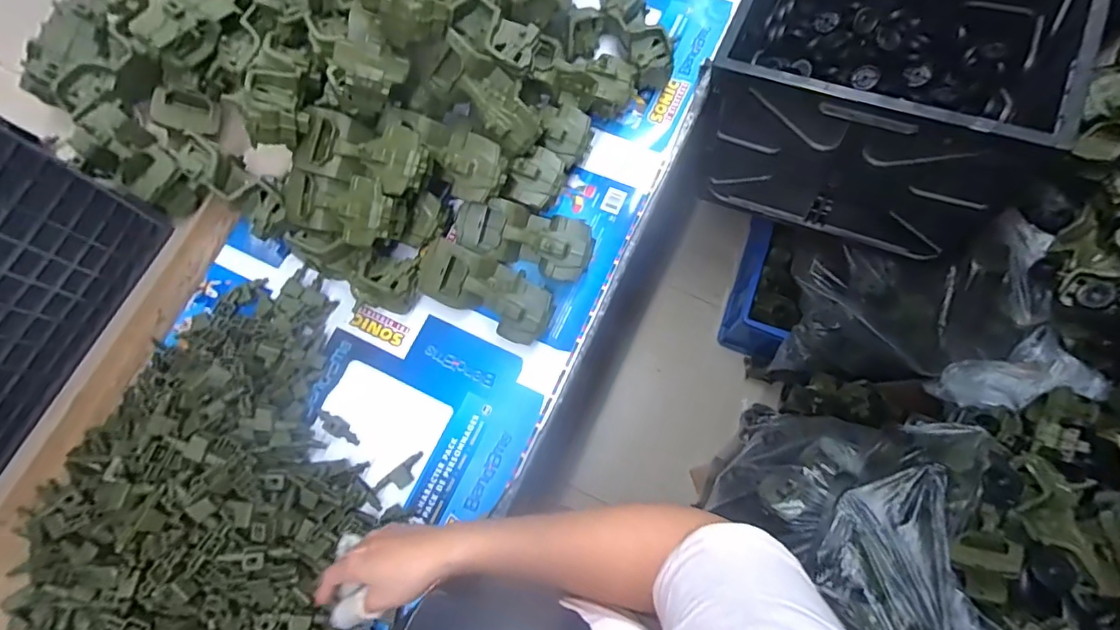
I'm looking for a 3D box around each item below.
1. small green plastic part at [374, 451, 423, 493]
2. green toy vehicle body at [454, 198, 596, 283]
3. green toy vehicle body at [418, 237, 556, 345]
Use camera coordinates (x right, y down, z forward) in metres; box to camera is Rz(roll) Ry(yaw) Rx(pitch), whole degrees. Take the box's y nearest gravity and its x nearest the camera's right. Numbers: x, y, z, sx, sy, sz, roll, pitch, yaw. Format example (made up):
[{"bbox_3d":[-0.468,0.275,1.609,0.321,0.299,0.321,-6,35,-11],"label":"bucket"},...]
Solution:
[{"bbox_3d":[-0.191,0.195,0.632,0.065,0.004,0.026,-37,89,-18],"label":"small green plastic part"},{"bbox_3d":[-0.047,-0.100,0.685,0.183,0.073,0.082,20,75,7],"label":"green toy vehicle body"},{"bbox_3d":[-0.090,-0.030,0.665,0.174,0.074,0.081,28,76,9],"label":"green toy vehicle body"}]

